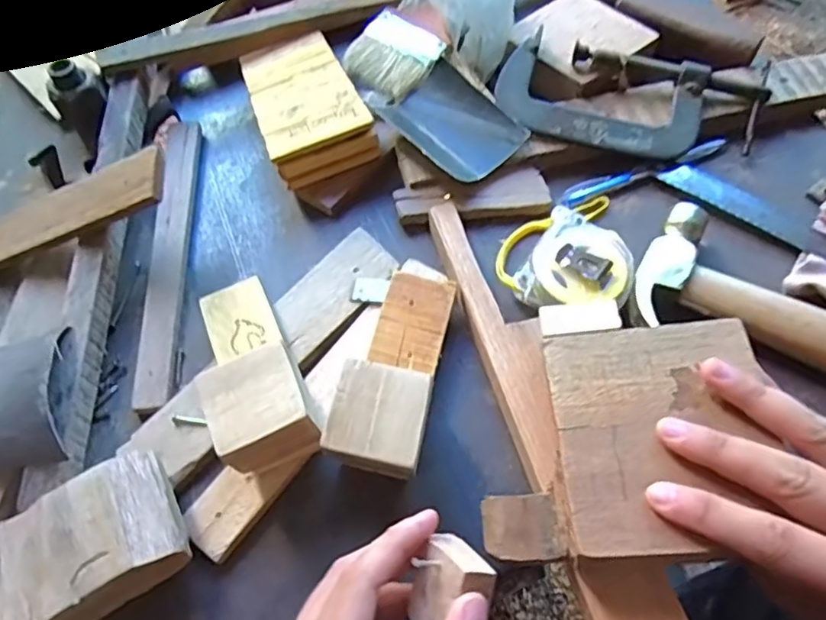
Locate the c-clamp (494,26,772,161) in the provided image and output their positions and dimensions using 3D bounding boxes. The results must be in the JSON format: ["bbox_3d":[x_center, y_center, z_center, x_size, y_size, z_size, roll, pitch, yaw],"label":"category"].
[{"bbox_3d":[0.160,-0.153,0.444,0.194,0.023,0.083,15,74,5],"label":"c-clamp"}]

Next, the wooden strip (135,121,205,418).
[{"bbox_3d":[-0.170,-0.044,0.421,0.024,0.009,0.243,-5,60,-3],"label":"wooden strip"}]

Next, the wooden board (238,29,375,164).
[{"bbox_3d":[-0.087,-0.168,0.458,0.075,0.008,0.131,-23,56,-5],"label":"wooden board"}]

